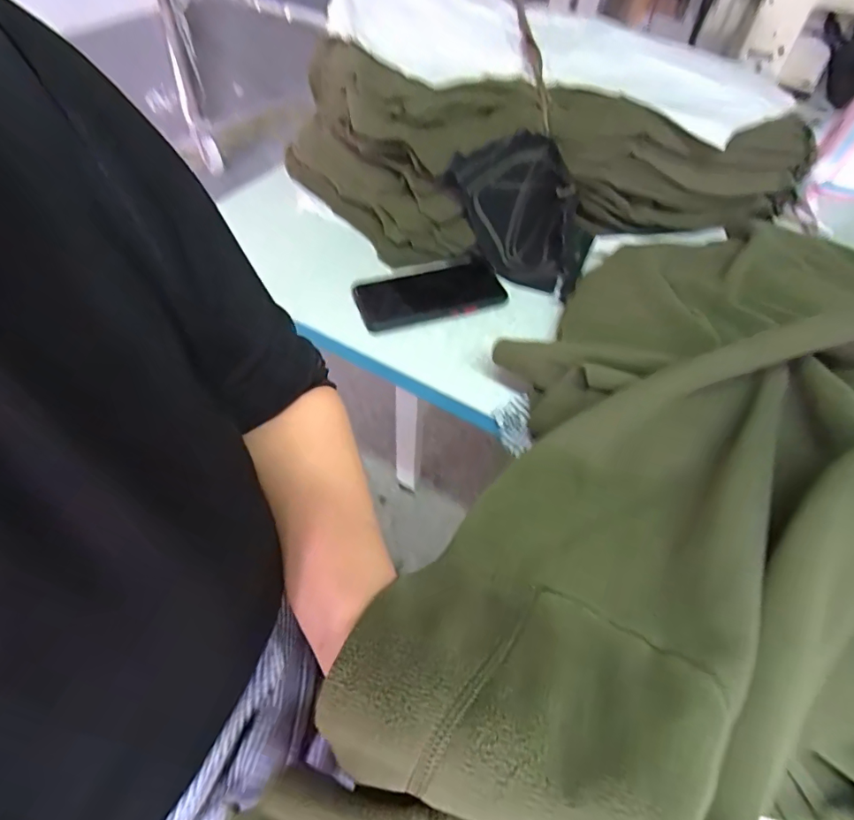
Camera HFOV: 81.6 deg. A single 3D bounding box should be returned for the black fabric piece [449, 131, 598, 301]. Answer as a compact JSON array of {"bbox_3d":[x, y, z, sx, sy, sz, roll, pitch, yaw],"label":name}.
[{"bbox_3d":[0.109,-0.216,0.539,0.148,0.119,0.099,22,54,13],"label":"black fabric piece"}]

